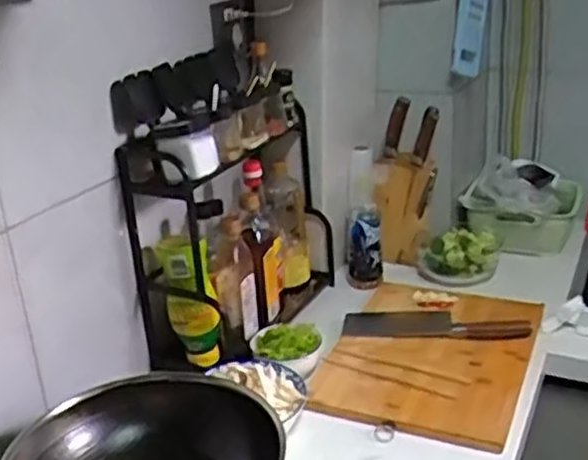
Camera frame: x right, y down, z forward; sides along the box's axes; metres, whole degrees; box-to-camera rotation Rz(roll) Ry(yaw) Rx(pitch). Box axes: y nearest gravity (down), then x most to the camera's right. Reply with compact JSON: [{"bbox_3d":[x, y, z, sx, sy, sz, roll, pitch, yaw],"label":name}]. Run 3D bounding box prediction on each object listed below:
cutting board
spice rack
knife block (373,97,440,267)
[{"bbox_3d":[0.221,0.184,1.197,0.300,0.016,0.386,6,25,24],"label":"cutting board"},{"bbox_3d":[-0.095,-0.025,1.245,0.151,0.398,0.389,11,27,32],"label":"spice rack"},{"bbox_3d":[0.215,-0.081,1.420,0.115,0.318,0.071,-1,23,8],"label":"knife block"}]

